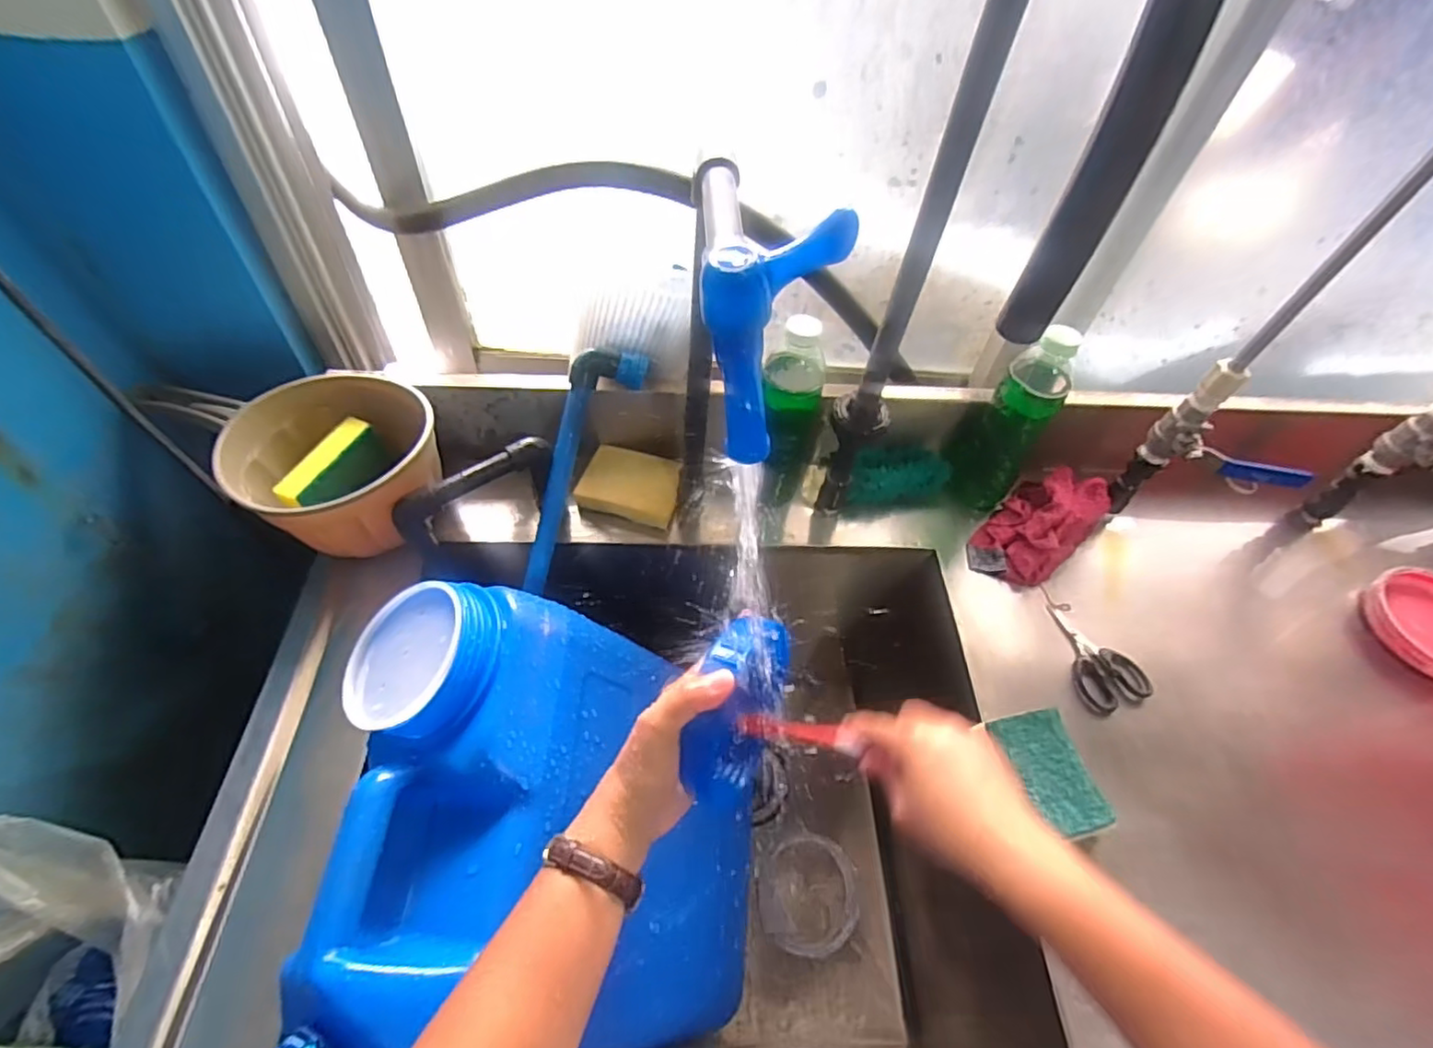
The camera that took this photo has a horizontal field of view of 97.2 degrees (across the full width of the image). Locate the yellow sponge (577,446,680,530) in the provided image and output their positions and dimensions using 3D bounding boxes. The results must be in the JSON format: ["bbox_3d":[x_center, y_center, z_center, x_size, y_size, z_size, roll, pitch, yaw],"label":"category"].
[{"bbox_3d":[-0.089,-0.041,0.673,0.100,0.018,0.078,13,53,5],"label":"yellow sponge"}]

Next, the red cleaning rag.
[{"bbox_3d":[0.339,0.002,0.667,0.156,0.057,0.084,-35,63,-27],"label":"red cleaning rag"}]

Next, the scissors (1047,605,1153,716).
[{"bbox_3d":[0.351,0.124,0.597,0.067,0.012,0.105,-16,56,-17],"label":"scissors"}]

